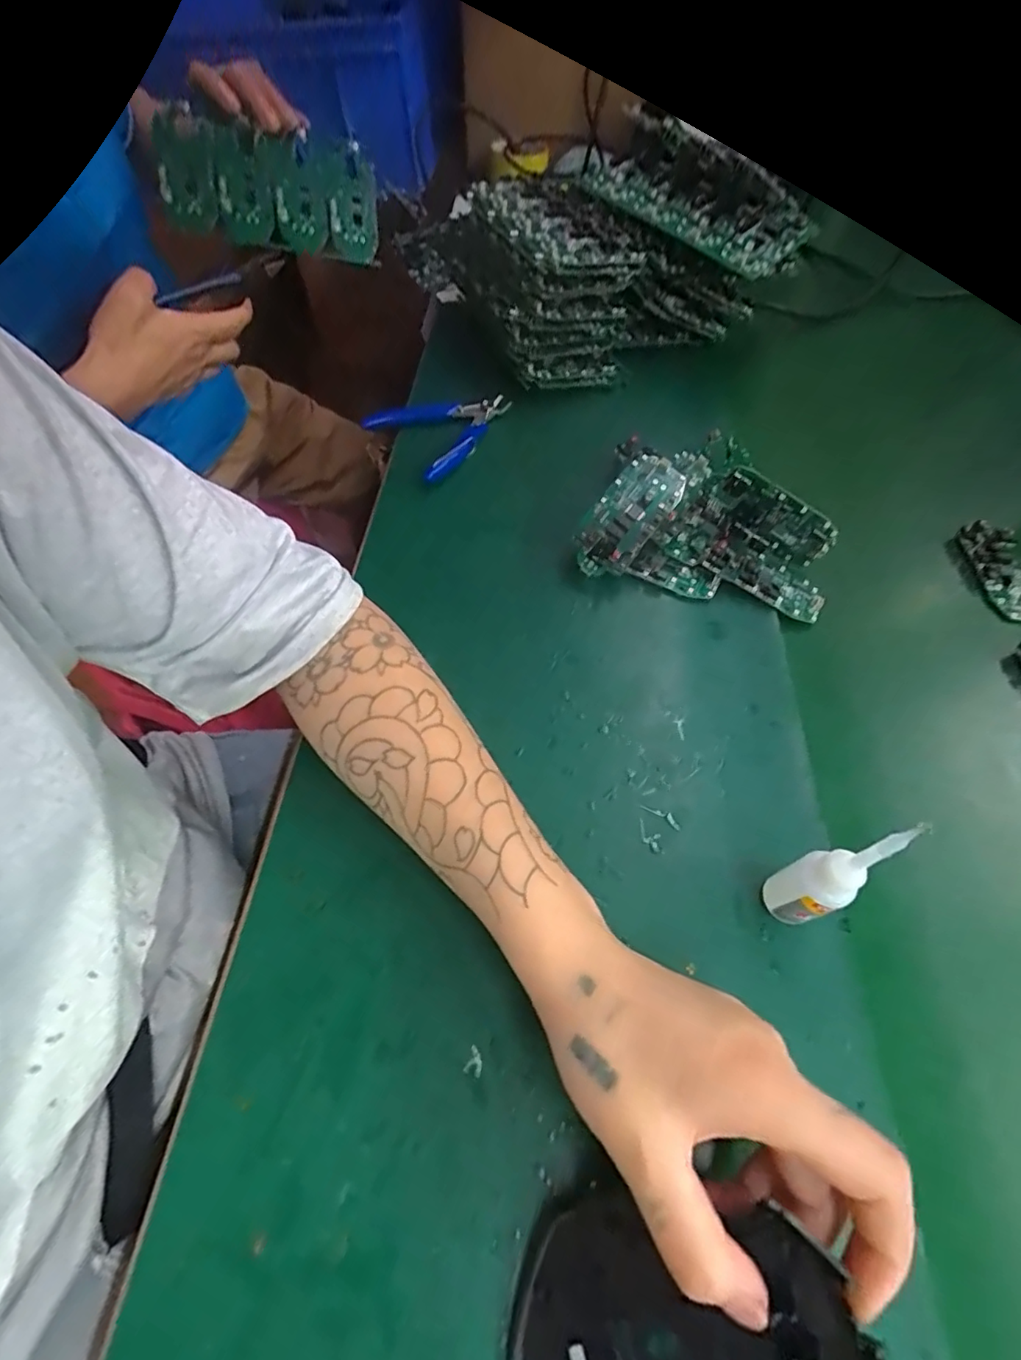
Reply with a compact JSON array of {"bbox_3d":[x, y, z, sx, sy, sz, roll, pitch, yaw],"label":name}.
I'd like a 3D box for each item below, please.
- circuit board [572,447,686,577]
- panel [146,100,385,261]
[{"bbox_3d":[0.082,-0.117,0.389,0.045,0.016,0.098,32,79,16],"label":"circuit board"},{"bbox_3d":[-0.221,-0.457,0.521,0.188,0.094,0.018,-7,15,-20],"label":"panel"}]

